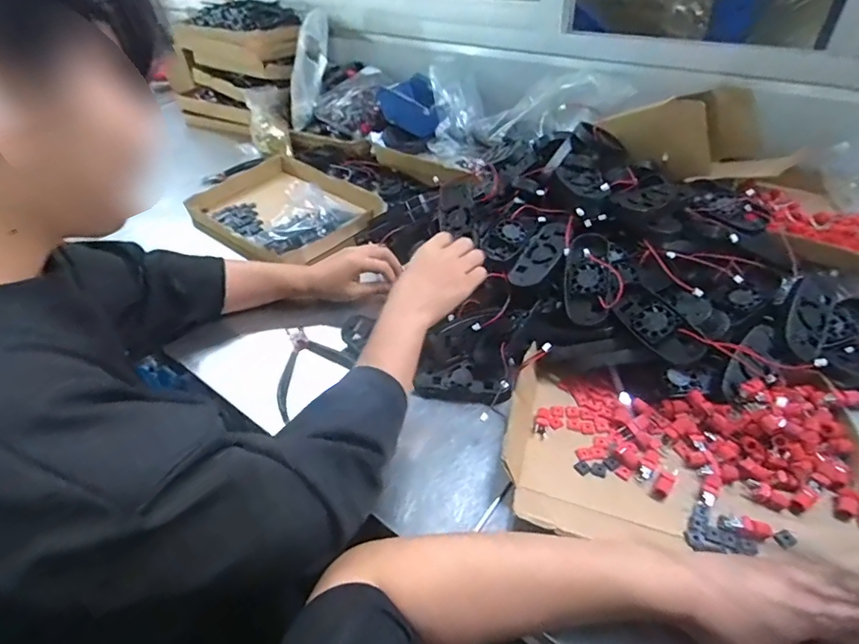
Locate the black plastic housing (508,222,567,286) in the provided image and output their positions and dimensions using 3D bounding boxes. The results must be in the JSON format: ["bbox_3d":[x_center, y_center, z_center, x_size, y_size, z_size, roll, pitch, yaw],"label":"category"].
[{"bbox_3d":[0.139,-0.085,0.600,0.047,0.010,0.108,24,66,28],"label":"black plastic housing"}]

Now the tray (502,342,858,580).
[{"bbox_3d":[0.249,0.126,0.476,0.335,0.041,0.217,6,43,11],"label":"tray"}]

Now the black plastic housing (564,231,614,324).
[{"bbox_3d":[0.185,-0.053,0.560,0.051,0.020,0.112,5,68,10],"label":"black plastic housing"}]

